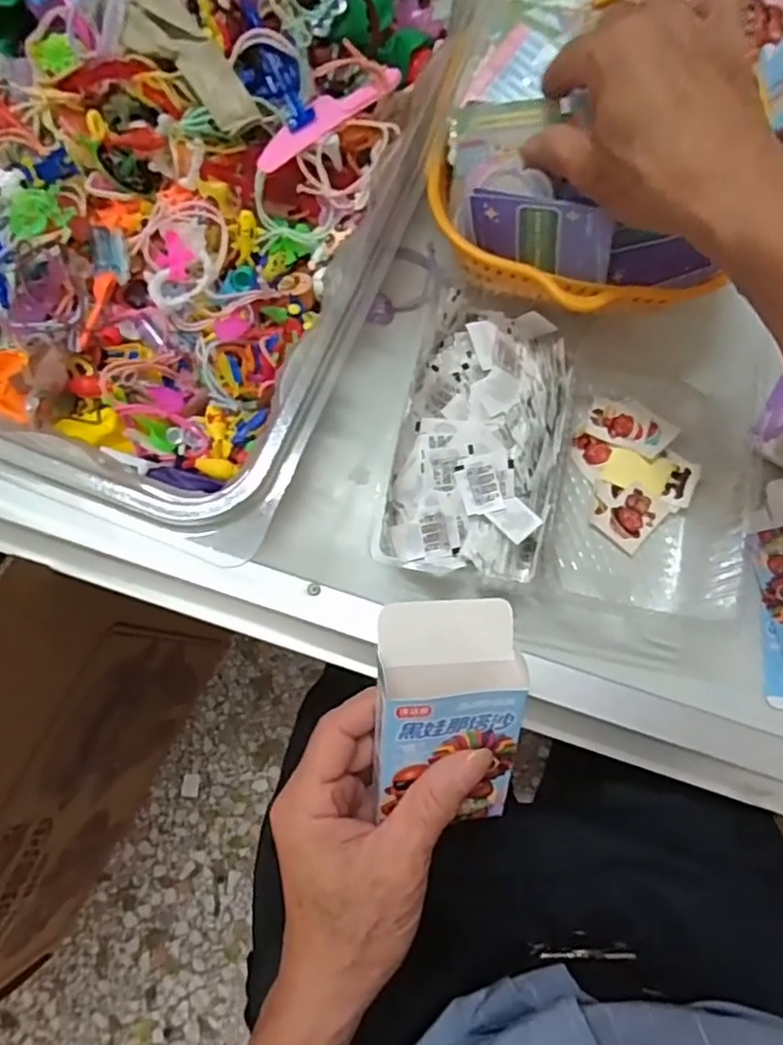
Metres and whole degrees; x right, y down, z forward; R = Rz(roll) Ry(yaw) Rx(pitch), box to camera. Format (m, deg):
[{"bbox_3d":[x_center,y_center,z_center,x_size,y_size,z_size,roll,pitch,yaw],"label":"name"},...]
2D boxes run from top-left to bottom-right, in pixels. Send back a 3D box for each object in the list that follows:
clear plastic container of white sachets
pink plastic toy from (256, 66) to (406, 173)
[{"bbox_3d":[0.056,-0.052,0.403,0.101,0.057,0.169,14,78,2],"label":"clear plastic container of white sachets"},{"bbox_3d":[-0.037,-0.237,0.381,0.100,0.004,0.020,-38,81,-8],"label":"pink plastic toy"}]

